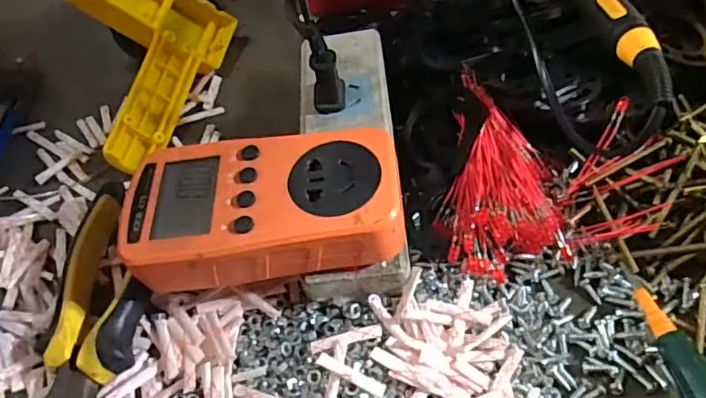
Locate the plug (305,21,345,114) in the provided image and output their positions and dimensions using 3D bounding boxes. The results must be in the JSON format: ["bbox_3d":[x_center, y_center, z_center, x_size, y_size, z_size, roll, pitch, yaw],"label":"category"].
[{"bbox_3d":[-0.015,-0.074,0.302,0.017,0.051,0.019,-3,54,1],"label":"plug"}]

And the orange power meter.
[{"bbox_3d":[-0.041,0.003,0.252,0.123,0.030,0.064,-4,54,1],"label":"orange power meter"}]

